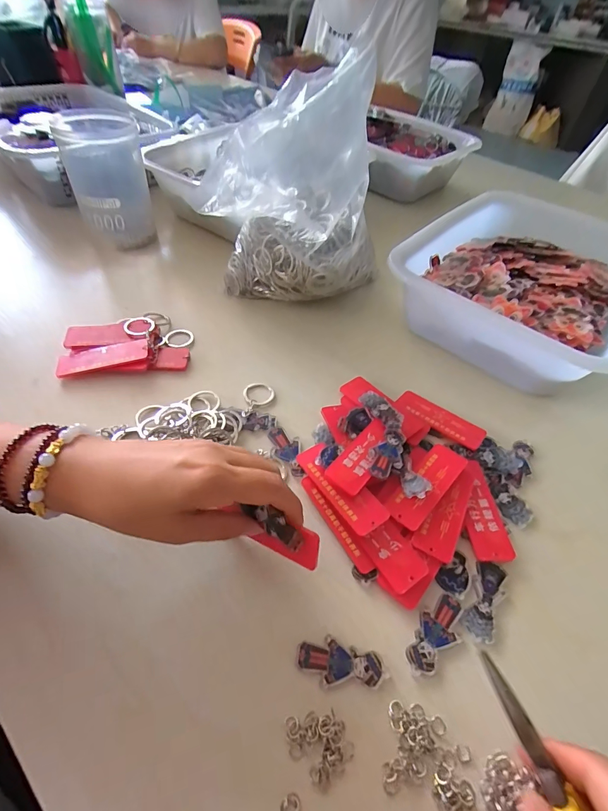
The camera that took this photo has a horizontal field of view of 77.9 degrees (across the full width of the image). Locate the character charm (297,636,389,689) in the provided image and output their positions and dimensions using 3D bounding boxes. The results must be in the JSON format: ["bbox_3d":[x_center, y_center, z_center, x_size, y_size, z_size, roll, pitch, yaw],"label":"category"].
[{"bbox_3d":[0.022,0.154,0.225,0.052,0.004,0.023,10,48,2],"label":"character charm"}]

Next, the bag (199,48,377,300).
[{"bbox_3d":[-0.007,-0.207,0.388,0.151,0.206,0.147,18,49,9],"label":"bag"}]

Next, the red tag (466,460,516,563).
[{"bbox_3d":[0.138,0.081,0.296,0.032,0.006,0.080,0,51,-6],"label":"red tag"}]

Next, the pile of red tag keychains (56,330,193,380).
[{"bbox_3d":[-0.177,-0.056,0.378,0.120,0.018,0.059,-6,49,-12],"label":"pile of red tag keychains"}]

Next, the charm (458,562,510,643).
[{"bbox_3d":[0.123,0.131,0.255,0.021,0.004,0.053,29,51,18],"label":"charm"}]

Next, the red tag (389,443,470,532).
[{"bbox_3d":[0.099,0.062,0.302,0.028,0.004,0.086,36,55,27],"label":"red tag"}]

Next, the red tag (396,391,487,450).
[{"bbox_3d":[0.128,0.011,0.355,0.082,0.005,0.030,36,54,23],"label":"red tag"}]

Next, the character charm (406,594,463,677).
[{"bbox_3d":[0.084,0.144,0.239,0.052,0.004,0.024,-28,57,-28],"label":"character charm"}]

